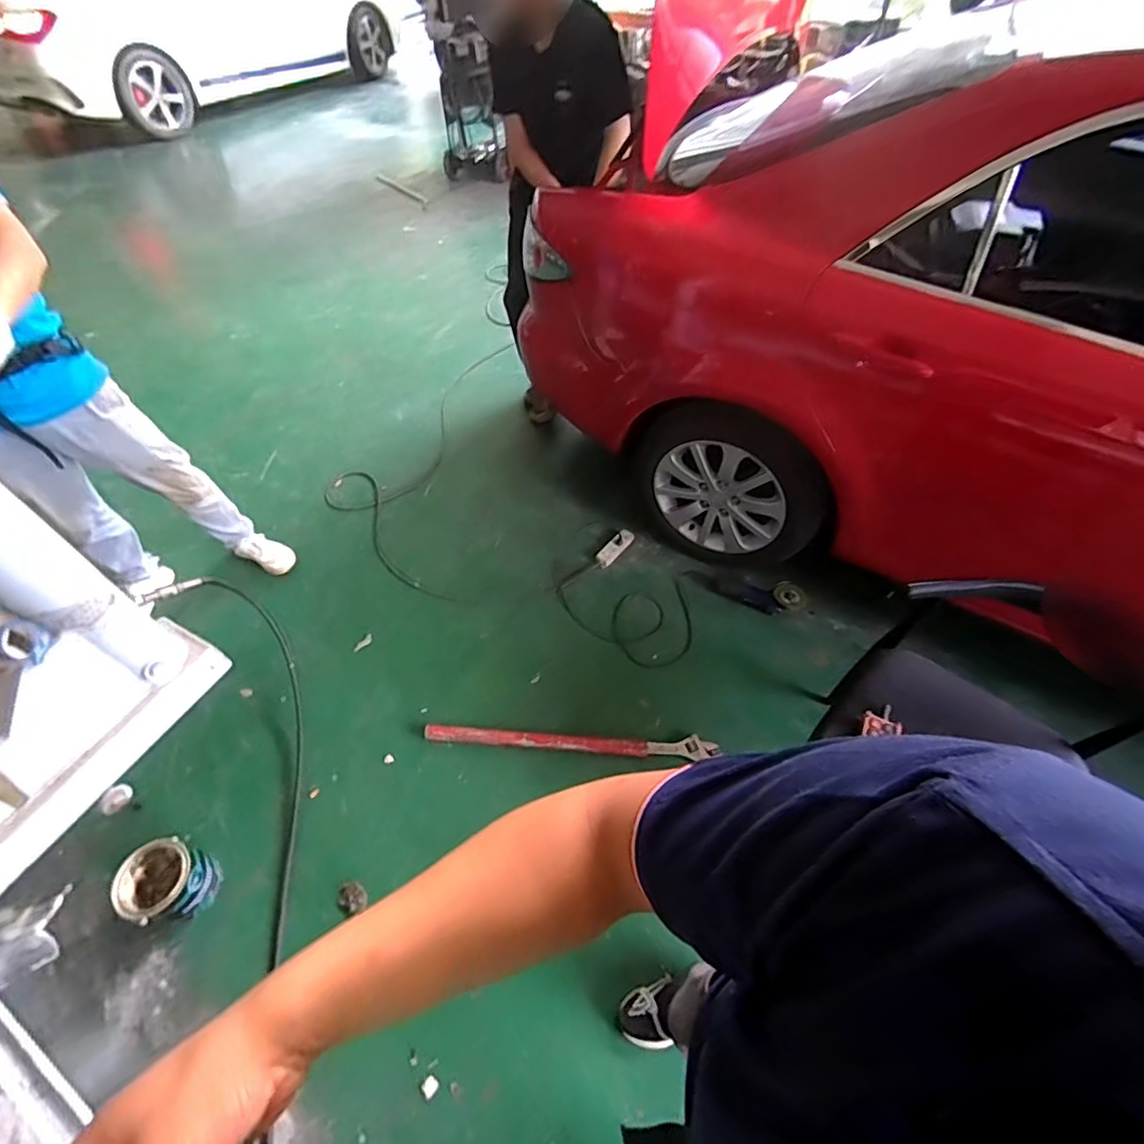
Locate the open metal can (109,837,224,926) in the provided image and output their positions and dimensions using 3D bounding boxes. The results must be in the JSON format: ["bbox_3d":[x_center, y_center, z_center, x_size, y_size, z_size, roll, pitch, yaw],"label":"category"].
[{"bbox_3d":[-0.964,0.744,1.331,0.180,0.135,0.167,16,56,12],"label":"open metal can"}]

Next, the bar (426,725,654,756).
[{"bbox_3d":[-0.102,0.472,1.567,0.624,0.030,0.047,3,54,3],"label":"bar"}]

